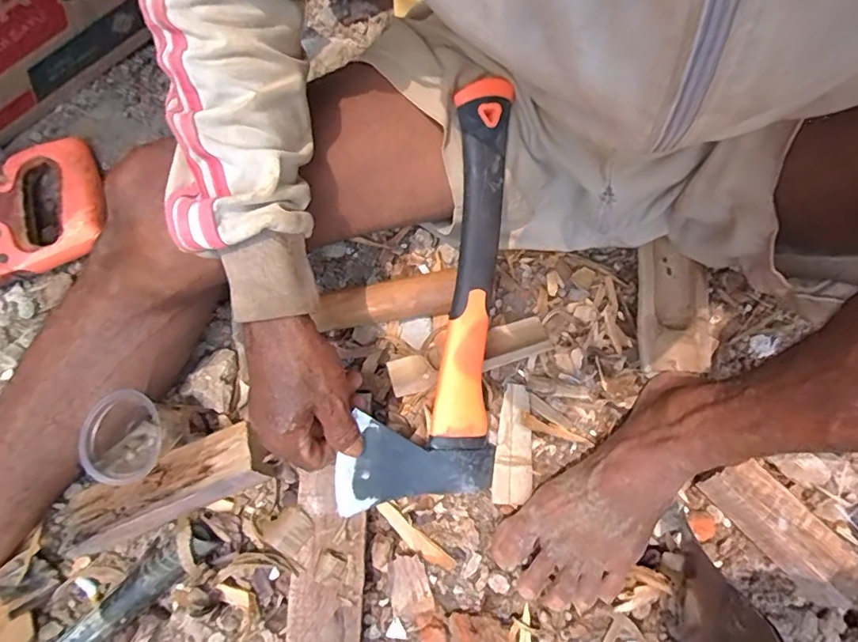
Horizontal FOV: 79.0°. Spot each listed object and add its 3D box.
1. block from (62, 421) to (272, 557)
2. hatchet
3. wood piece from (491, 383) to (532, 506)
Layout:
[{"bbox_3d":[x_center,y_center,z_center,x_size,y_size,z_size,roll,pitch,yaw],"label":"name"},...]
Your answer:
[{"bbox_3d":[-0.226,0.142,0.433,0.184,0.040,0.055,-22,78,-5],"label":"block"},{"bbox_3d":[0.020,-0.015,0.423,0.115,0.043,0.353,13,93,3],"label":"hatchet"},{"bbox_3d":[0.076,0.108,0.459,0.032,0.009,0.102,6,78,2],"label":"wood piece"}]

